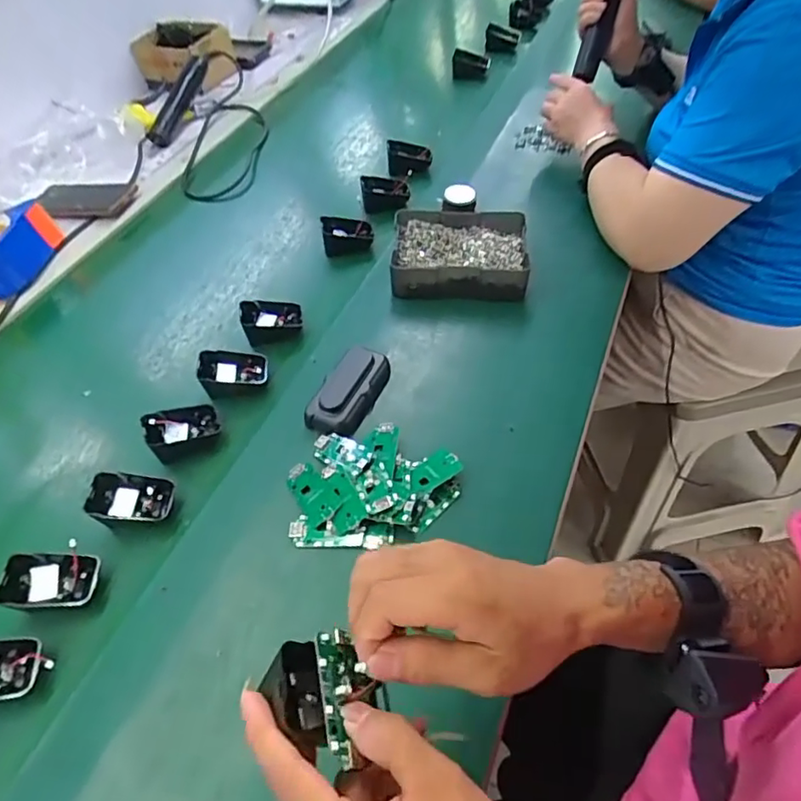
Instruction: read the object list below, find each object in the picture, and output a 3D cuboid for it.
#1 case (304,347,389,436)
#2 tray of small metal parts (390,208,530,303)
[{"bbox_3d":[-0.050,-0.010,0.573,0.051,0.030,0.103,18,56,19],"label":"case"},{"bbox_3d":[0.071,-0.176,0.682,0.155,0.042,0.121,-1,51,6],"label":"tray of small metal parts"}]

